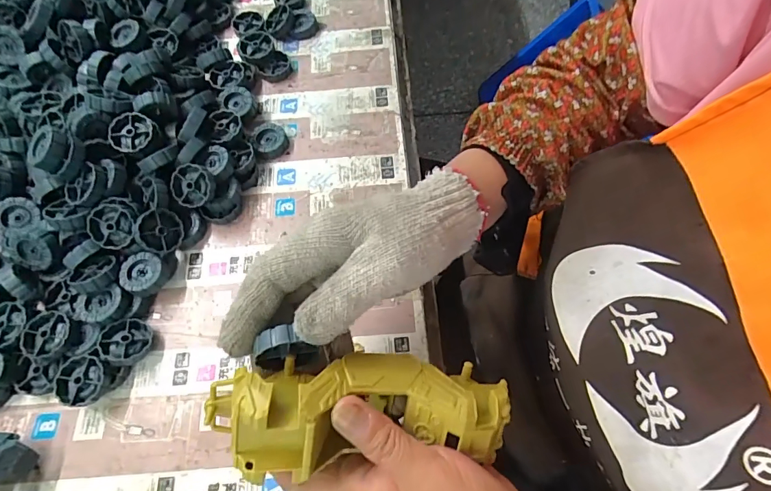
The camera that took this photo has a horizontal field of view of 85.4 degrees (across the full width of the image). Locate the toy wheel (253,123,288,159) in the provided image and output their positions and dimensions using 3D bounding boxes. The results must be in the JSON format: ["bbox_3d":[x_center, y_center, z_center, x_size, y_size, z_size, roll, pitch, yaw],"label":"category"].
[{"bbox_3d":[-0.123,-0.113,0.445,0.035,0.013,0.042,-22,69,-7],"label":"toy wheel"}]

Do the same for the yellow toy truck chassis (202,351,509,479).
[{"bbox_3d":[-0.014,0.092,0.237,0.167,0.040,0.061,-1,68,-9],"label":"yellow toy truck chassis"}]

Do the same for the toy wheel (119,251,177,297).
[{"bbox_3d":[-0.215,0.027,0.381,0.039,0.028,0.038,-1,68,2],"label":"toy wheel"}]

